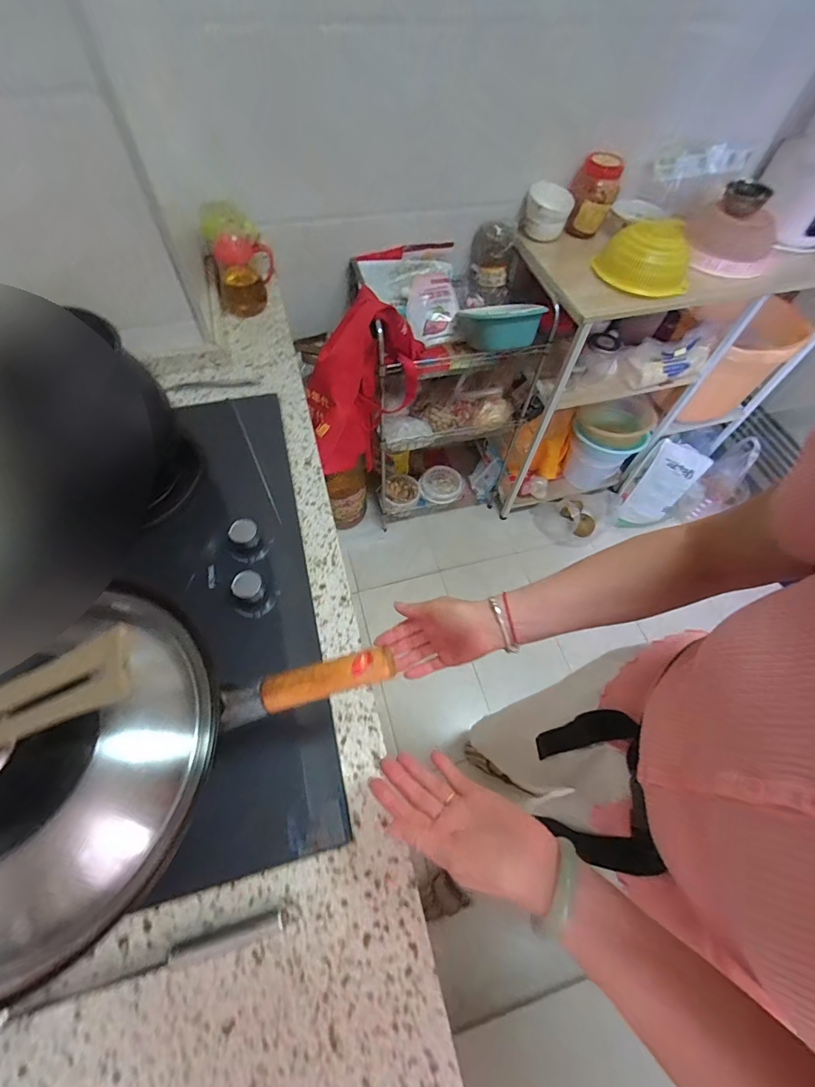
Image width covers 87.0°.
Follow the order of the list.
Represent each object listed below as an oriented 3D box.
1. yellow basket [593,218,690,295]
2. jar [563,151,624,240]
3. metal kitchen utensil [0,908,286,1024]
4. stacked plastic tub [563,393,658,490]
[{"bbox_3d":[0.574,-0.695,1.022,0.229,0.112,0.201,8,60,-2],"label":"yellow basket"},{"bbox_3d":[0.476,-0.896,1.106,0.106,0.167,0.133,26,61,8],"label":"jar"},{"bbox_3d":[-0.255,0.421,0.427,0.256,0.012,0.021,-13,62,-10],"label":"metal kitchen utensil"},{"bbox_3d":[0.716,-0.373,1.574,0.240,0.326,0.258,3,61,-5],"label":"stacked plastic tub"}]

